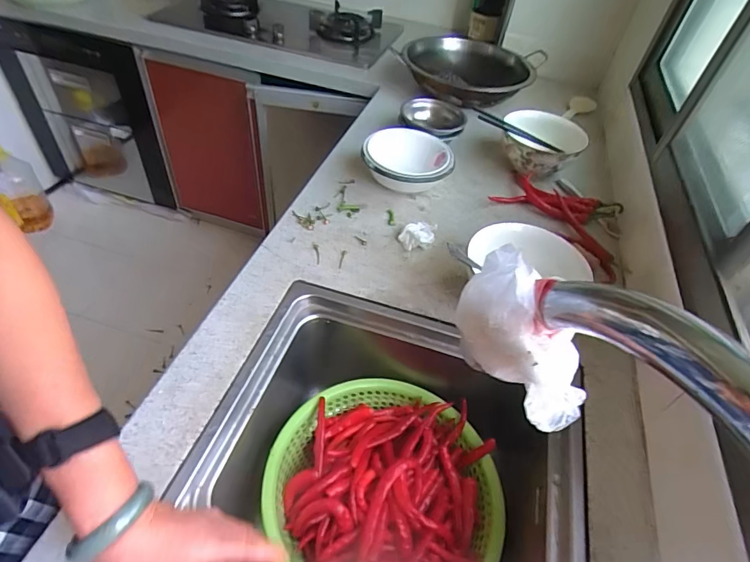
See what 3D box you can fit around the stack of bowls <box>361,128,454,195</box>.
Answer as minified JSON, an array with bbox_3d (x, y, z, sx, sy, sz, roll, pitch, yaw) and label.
[{"bbox_3d":[0.058,-0.223,0.846,0.151,0.071,0.165,-8,51,-13],"label":"stack of bowls"}]

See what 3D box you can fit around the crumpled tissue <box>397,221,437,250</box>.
[{"bbox_3d":[0.073,-0.076,0.743,0.059,0.029,0.043,-20,52,-24],"label":"crumpled tissue"}]

